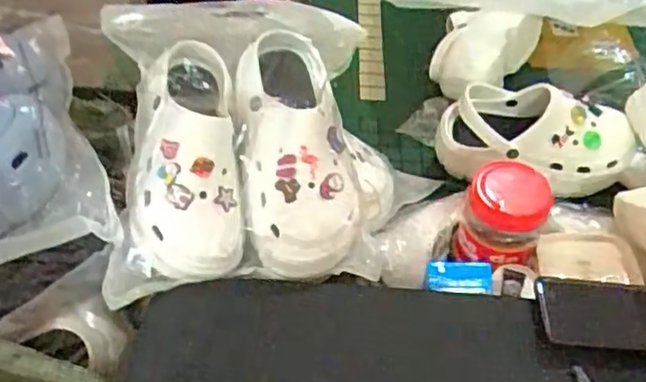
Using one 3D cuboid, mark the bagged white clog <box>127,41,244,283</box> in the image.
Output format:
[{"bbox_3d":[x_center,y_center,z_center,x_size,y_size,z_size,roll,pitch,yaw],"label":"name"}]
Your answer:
[{"bbox_3d":[-0.147,-0.039,0.687,0.117,0.074,0.259,-3,75,-3],"label":"bagged white clog"}]

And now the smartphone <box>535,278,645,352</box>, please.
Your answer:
[{"bbox_3d":[0.289,0.119,0.634,0.156,0.009,0.080,6,47,5],"label":"smartphone"}]

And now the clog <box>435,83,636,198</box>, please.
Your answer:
[{"bbox_3d":[0.273,-0.063,0.845,0.243,0.104,0.094,7,49,6],"label":"clog"}]

